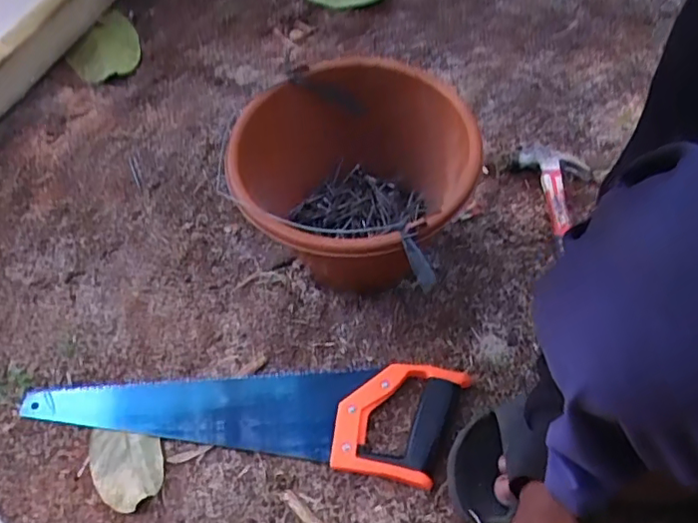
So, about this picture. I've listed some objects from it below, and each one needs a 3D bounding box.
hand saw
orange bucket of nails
[{"bbox_3d":[-0.114,0.157,0.613,0.446,0.019,0.113,2,58,4],"label":"hand saw"},{"bbox_3d":[0.022,-0.081,0.662,0.266,0.187,0.261,-1,57,2],"label":"orange bucket of nails"}]

